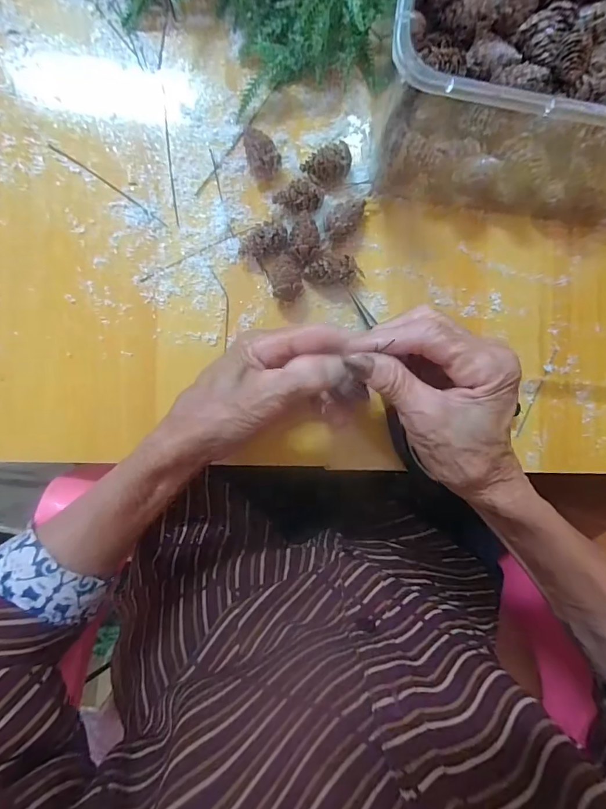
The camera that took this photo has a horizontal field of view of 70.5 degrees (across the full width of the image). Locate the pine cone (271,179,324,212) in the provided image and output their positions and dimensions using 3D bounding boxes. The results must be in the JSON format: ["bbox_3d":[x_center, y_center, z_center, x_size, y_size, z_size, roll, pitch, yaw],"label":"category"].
[{"bbox_3d":[-0.003,-0.146,0.306,0.035,0.018,0.017,-15,90,8],"label":"pine cone"}]

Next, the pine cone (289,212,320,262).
[{"bbox_3d":[0.001,-0.120,0.307,0.021,0.018,0.035,-4,92,7],"label":"pine cone"}]

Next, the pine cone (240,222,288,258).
[{"bbox_3d":[-0.028,-0.116,0.304,0.034,0.020,0.019,-26,89,8],"label":"pine cone"}]

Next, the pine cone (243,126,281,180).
[{"bbox_3d":[-0.031,-0.178,0.305,0.022,0.020,0.033,-30,88,8],"label":"pine cone"}]

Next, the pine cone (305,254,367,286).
[{"bbox_3d":[0.022,-0.095,0.312,0.041,0.025,0.019,3,93,7],"label":"pine cone"}]

